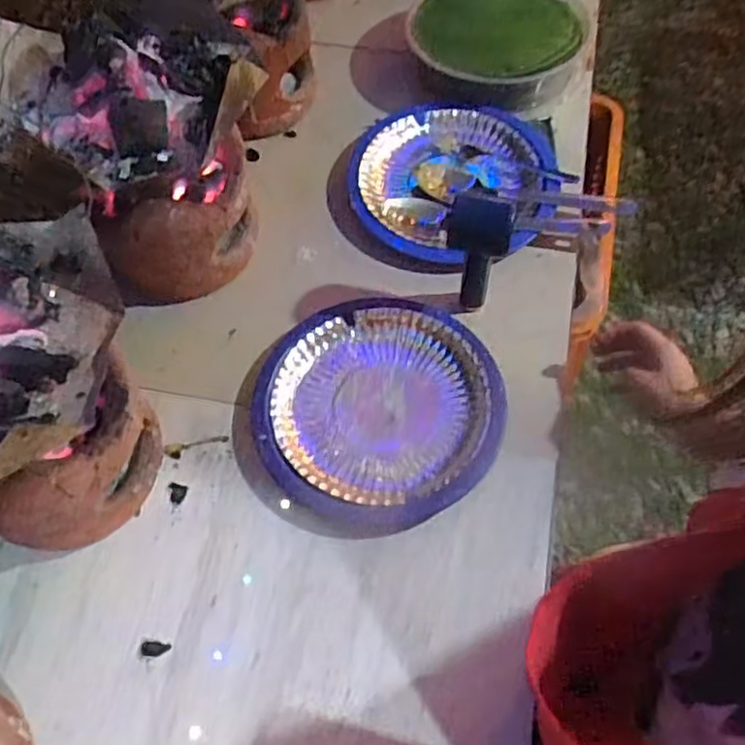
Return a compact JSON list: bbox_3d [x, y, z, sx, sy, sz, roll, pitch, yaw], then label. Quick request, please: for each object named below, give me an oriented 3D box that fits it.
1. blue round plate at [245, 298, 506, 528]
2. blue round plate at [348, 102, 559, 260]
[{"bbox_3d":[0.006,0.032,0.726,0.248,0.025,0.251,-1,61,2],"label":"blue round plate"},{"bbox_3d":[0.100,-0.242,0.874,0.249,0.041,0.240,-1,61,2],"label":"blue round plate"}]

